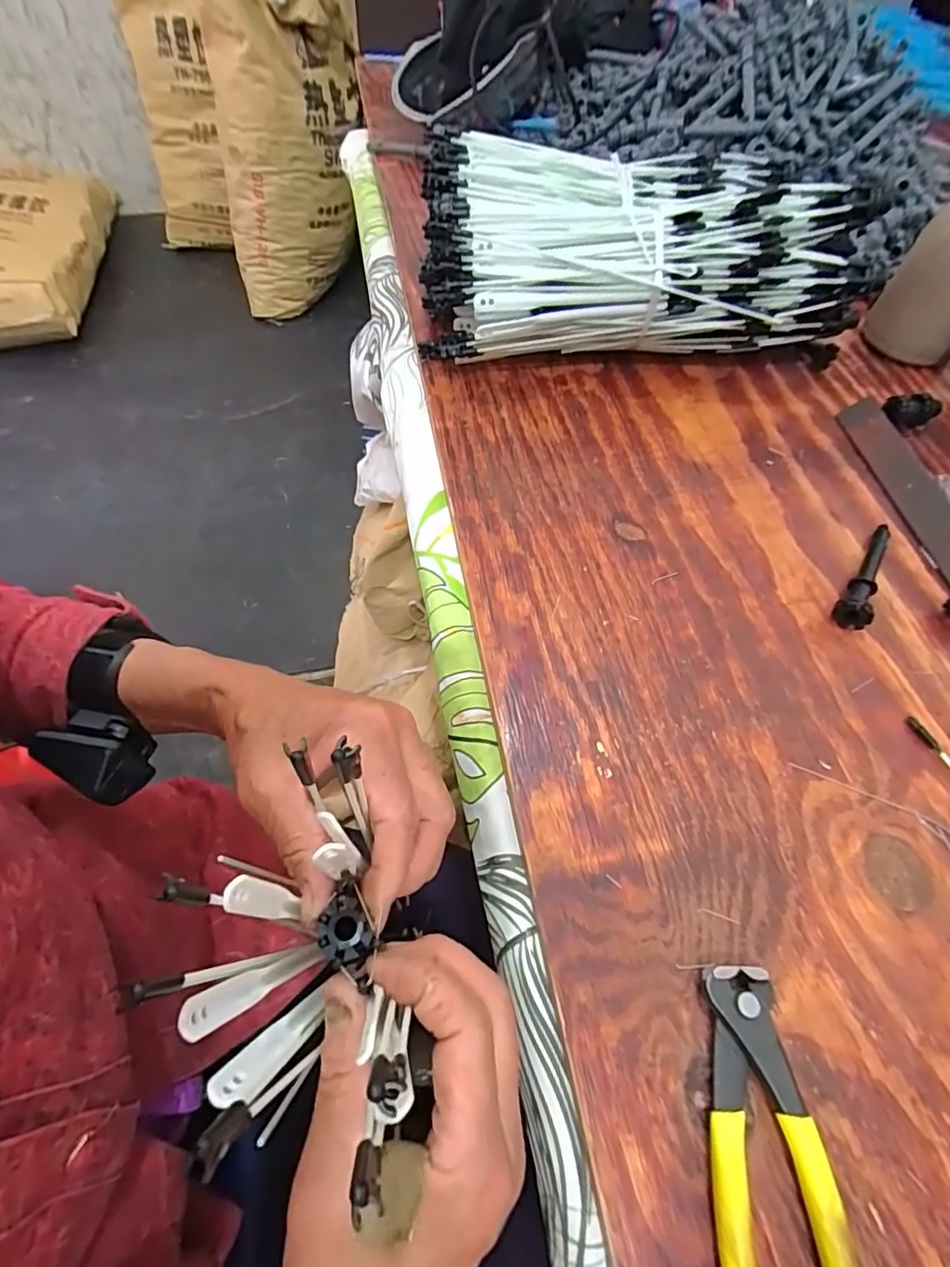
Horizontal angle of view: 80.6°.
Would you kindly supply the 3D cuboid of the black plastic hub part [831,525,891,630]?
[{"bbox_3d":[0.256,-0.038,0.360,0.021,0.020,0.092,35,64,18],"label":"black plastic hub part"}]

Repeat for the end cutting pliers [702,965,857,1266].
[{"bbox_3d":[0.111,0.218,0.206,0.046,0.018,0.162,3,59,0],"label":"end cutting pliers"}]

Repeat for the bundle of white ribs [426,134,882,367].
[{"bbox_3d":[0.122,-0.315,0.467,0.325,0.116,0.197,-2,59,-3],"label":"bundle of white ribs"}]

